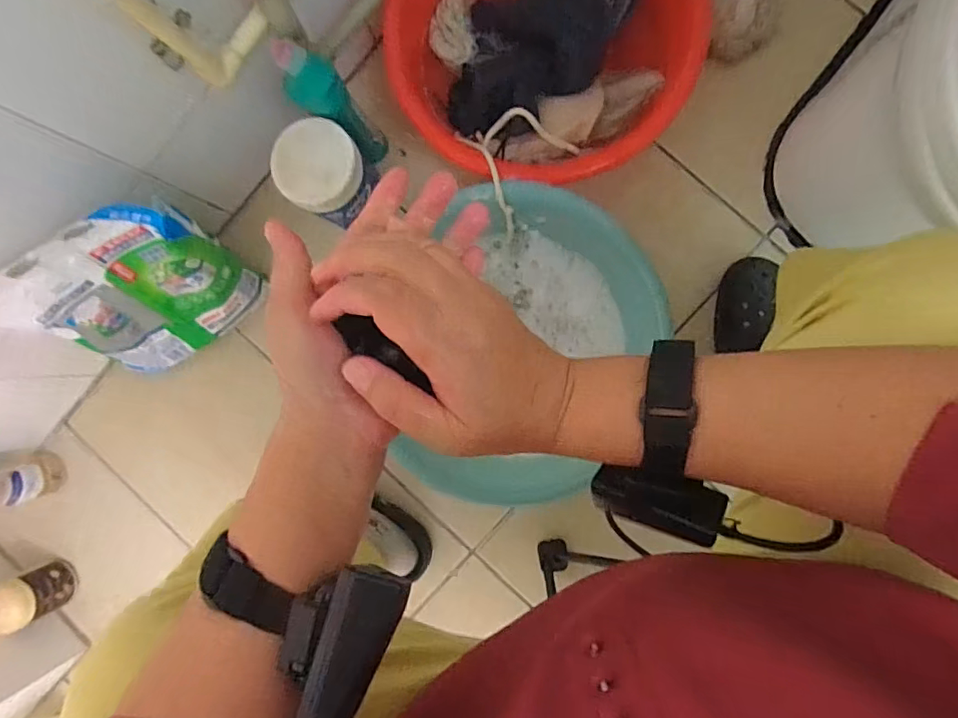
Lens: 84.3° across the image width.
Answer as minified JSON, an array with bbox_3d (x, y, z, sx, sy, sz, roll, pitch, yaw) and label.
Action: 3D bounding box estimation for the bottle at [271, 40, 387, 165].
[{"bbox_3d":[-0.166,-0.299,0.639,0.051,0.218,0.055,26,93,5],"label":"bottle"}]

